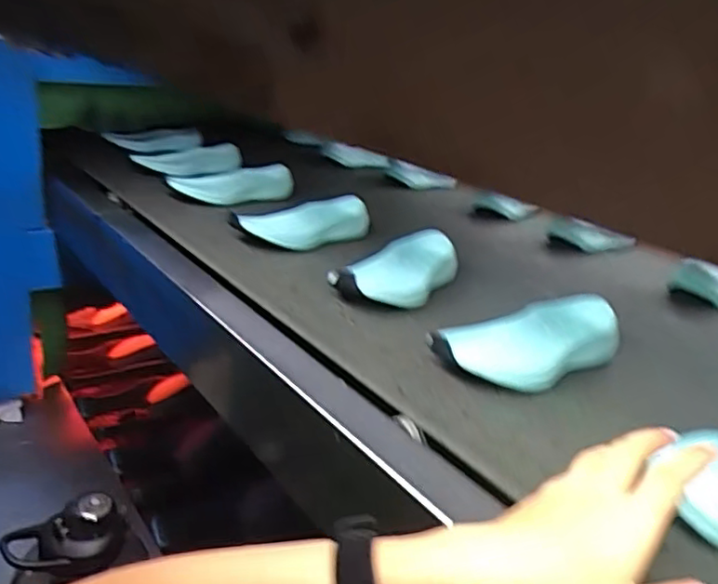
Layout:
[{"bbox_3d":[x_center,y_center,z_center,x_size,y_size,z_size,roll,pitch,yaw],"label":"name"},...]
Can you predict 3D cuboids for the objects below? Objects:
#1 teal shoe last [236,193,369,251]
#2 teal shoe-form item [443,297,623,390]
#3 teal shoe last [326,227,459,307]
[{"bbox_3d":[-0.065,-0.089,0.865,0.187,0.046,0.082,-10,24,-32],"label":"teal shoe last"},{"bbox_3d":[0.160,0.046,0.584,0.186,0.042,0.084,-12,24,-35],"label":"teal shoe-form item"},{"bbox_3d":[0.048,-0.023,0.726,0.085,0.044,0.192,13,22,27],"label":"teal shoe last"}]

